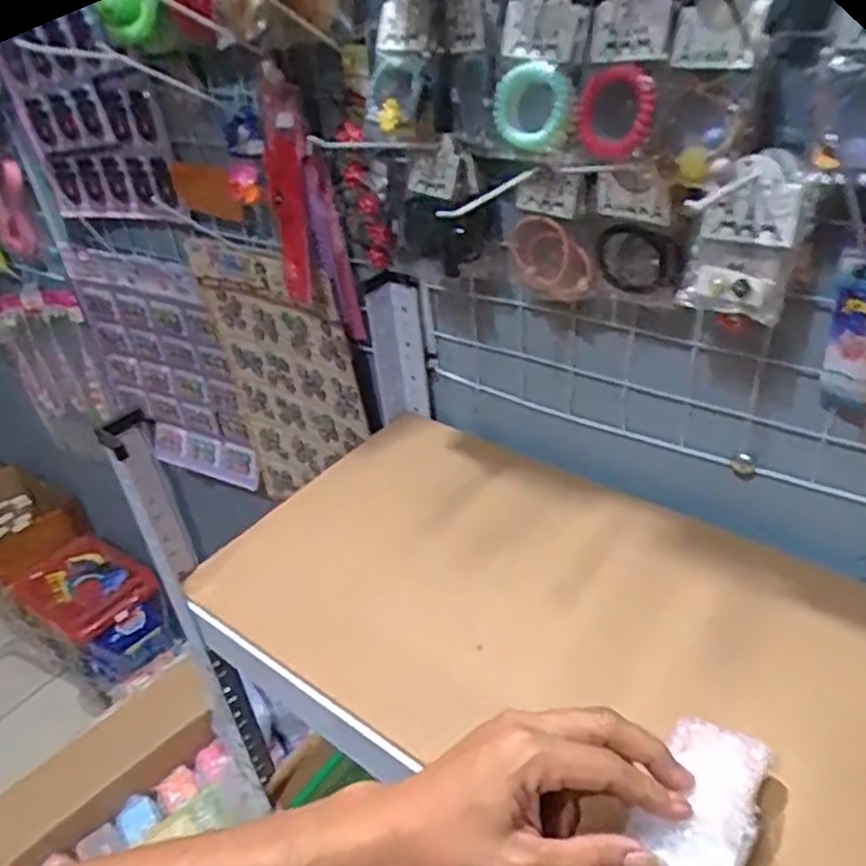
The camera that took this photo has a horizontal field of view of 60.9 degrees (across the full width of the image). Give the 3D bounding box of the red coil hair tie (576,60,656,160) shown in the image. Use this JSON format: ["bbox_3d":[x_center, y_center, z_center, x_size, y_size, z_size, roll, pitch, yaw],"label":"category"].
[{"bbox_3d":[0.110,-0.191,0.441,0.011,0.052,0.049,-18,24,-41],"label":"red coil hair tie"}]

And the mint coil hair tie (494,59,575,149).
[{"bbox_3d":[0.063,-0.209,0.471,0.052,0.051,0.009,-27,5,40],"label":"mint coil hair tie"}]

